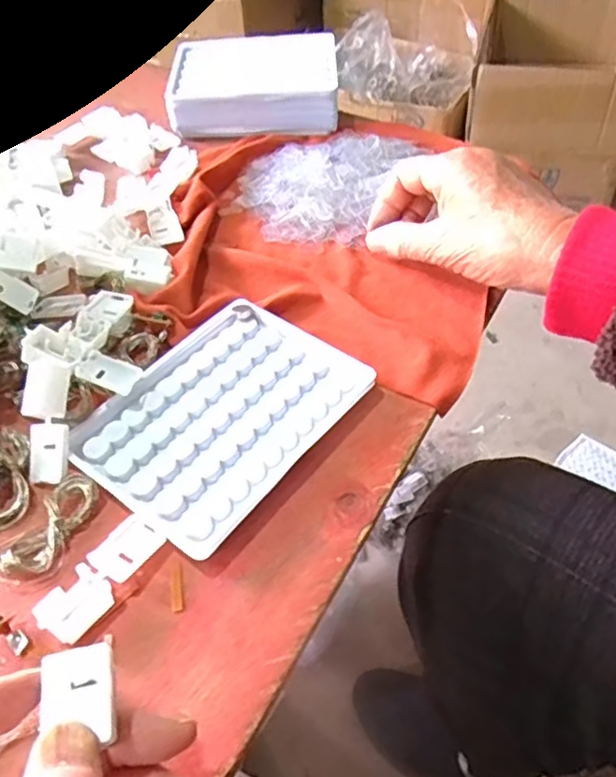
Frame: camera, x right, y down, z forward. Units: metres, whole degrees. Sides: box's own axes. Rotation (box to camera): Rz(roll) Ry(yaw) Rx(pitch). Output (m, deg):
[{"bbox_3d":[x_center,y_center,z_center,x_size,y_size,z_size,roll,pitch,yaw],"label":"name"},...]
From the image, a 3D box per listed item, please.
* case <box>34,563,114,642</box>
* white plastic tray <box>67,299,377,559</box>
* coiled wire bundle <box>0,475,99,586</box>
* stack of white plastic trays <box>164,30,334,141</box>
[{"bbox_3d":[-0.091,0.085,0.251,0.019,0.010,0.026,29,56,23],"label":"case"},{"bbox_3d":[-0.041,0.012,0.312,0.092,0.011,0.127,30,56,24],"label":"white plastic tray"},{"bbox_3d":[-0.109,0.060,0.272,0.019,0.008,0.051,21,53,18],"label":"coiled wire bundle"},{"bbox_3d":[-0.043,-0.251,0.522,0.132,0.035,0.103,-1,50,0],"label":"stack of white plastic trays"}]

